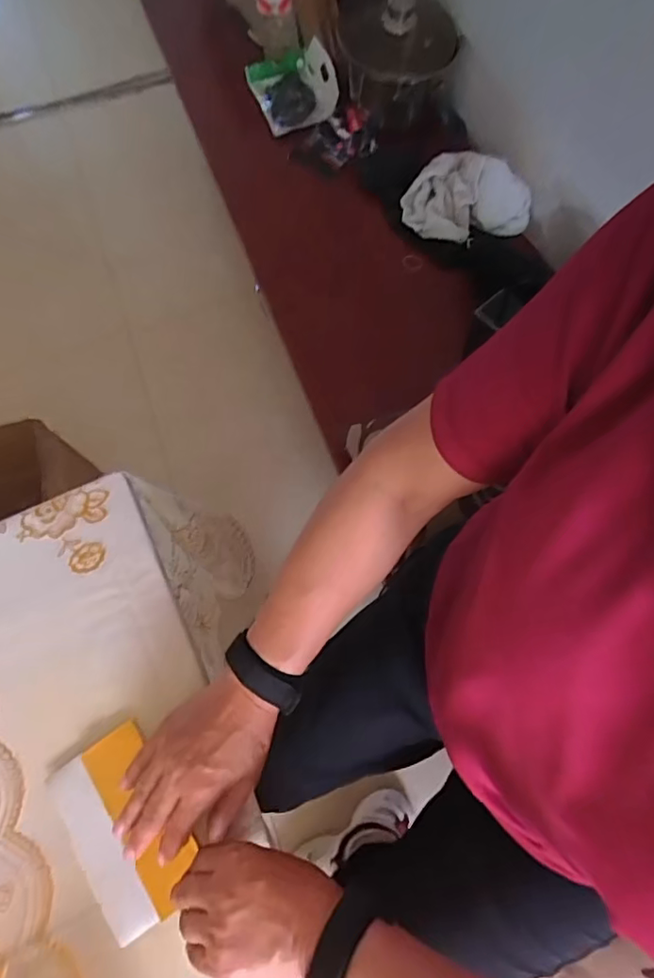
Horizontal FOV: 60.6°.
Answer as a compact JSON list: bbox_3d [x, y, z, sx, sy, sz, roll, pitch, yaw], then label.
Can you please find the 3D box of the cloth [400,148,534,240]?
[{"bbox_3d":[0.202,-0.412,0.807,0.174,0.082,0.104,18,71,8],"label":"cloth"}]

